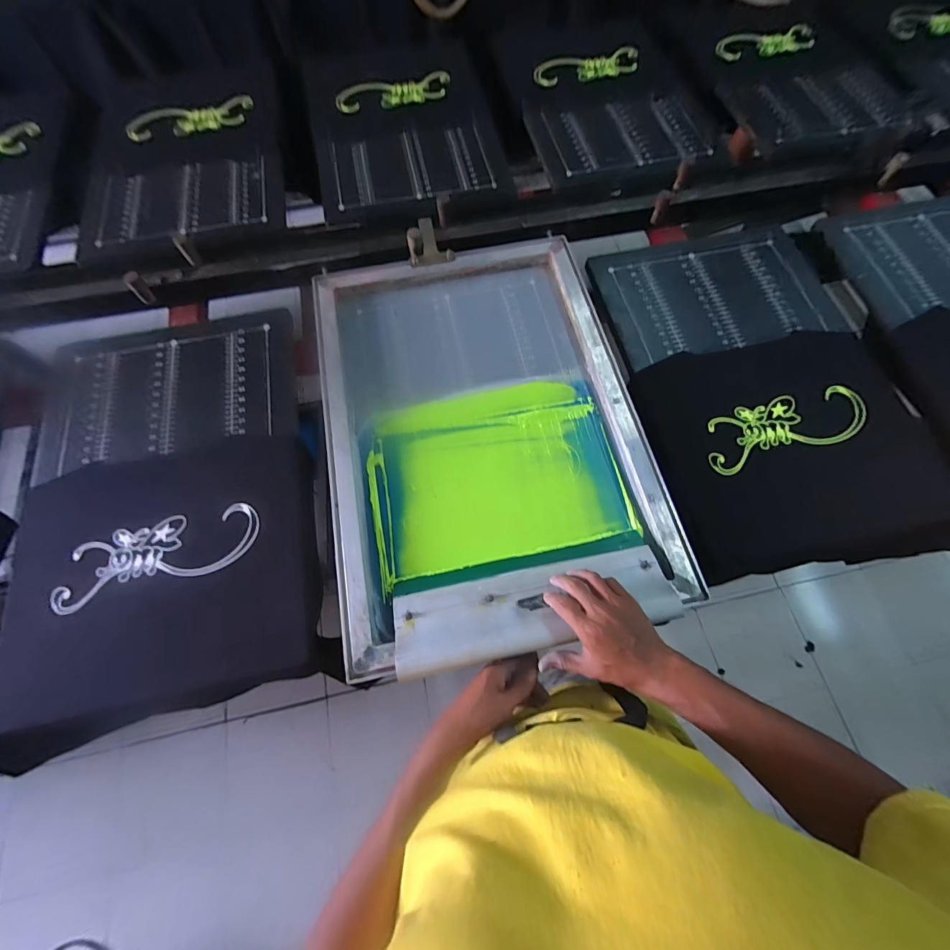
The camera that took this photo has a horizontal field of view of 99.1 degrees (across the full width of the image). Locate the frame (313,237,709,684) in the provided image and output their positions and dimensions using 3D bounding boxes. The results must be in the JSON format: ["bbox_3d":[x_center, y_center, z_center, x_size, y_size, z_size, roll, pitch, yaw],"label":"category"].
[{"bbox_3d":[0.006,-0.094,0.634,0.464,0.039,0.633,-11,71,-4],"label":"frame"}]

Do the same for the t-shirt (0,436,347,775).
[{"bbox_3d":[-0.450,0.149,0.582,0.456,0.068,0.377,-11,68,-10],"label":"t-shirt"}]

